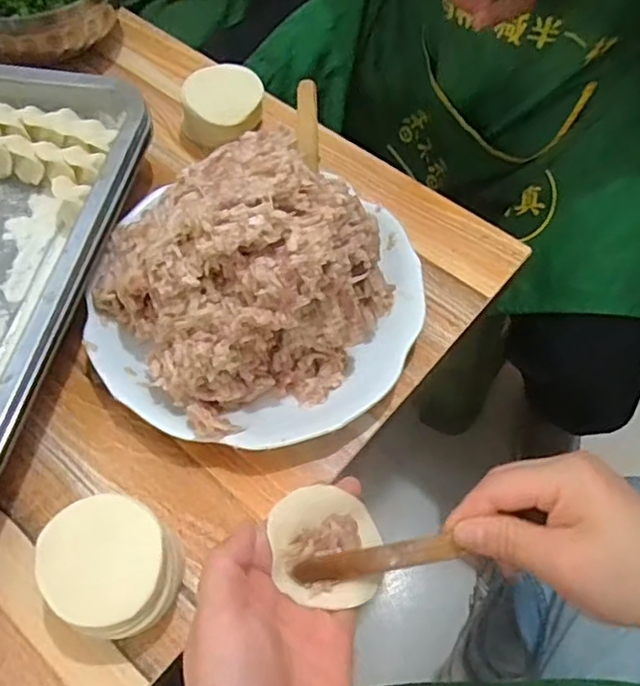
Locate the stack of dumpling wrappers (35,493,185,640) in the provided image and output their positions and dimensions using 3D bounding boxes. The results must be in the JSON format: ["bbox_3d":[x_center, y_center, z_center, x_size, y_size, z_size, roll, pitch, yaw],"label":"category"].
[{"bbox_3d":[-0.104,0.118,0.324,0.059,0.051,0.066,-25,62,-15],"label":"stack of dumpling wrappers"}]

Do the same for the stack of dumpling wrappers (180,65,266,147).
[{"bbox_3d":[-0.077,-0.188,0.500,0.066,0.049,0.052,-11,59,-6],"label":"stack of dumpling wrappers"}]

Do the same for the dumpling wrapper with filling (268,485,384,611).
[{"bbox_3d":[0.004,0.103,0.319,0.054,0.020,0.058,0,58,0],"label":"dumpling wrapper with filling"}]

